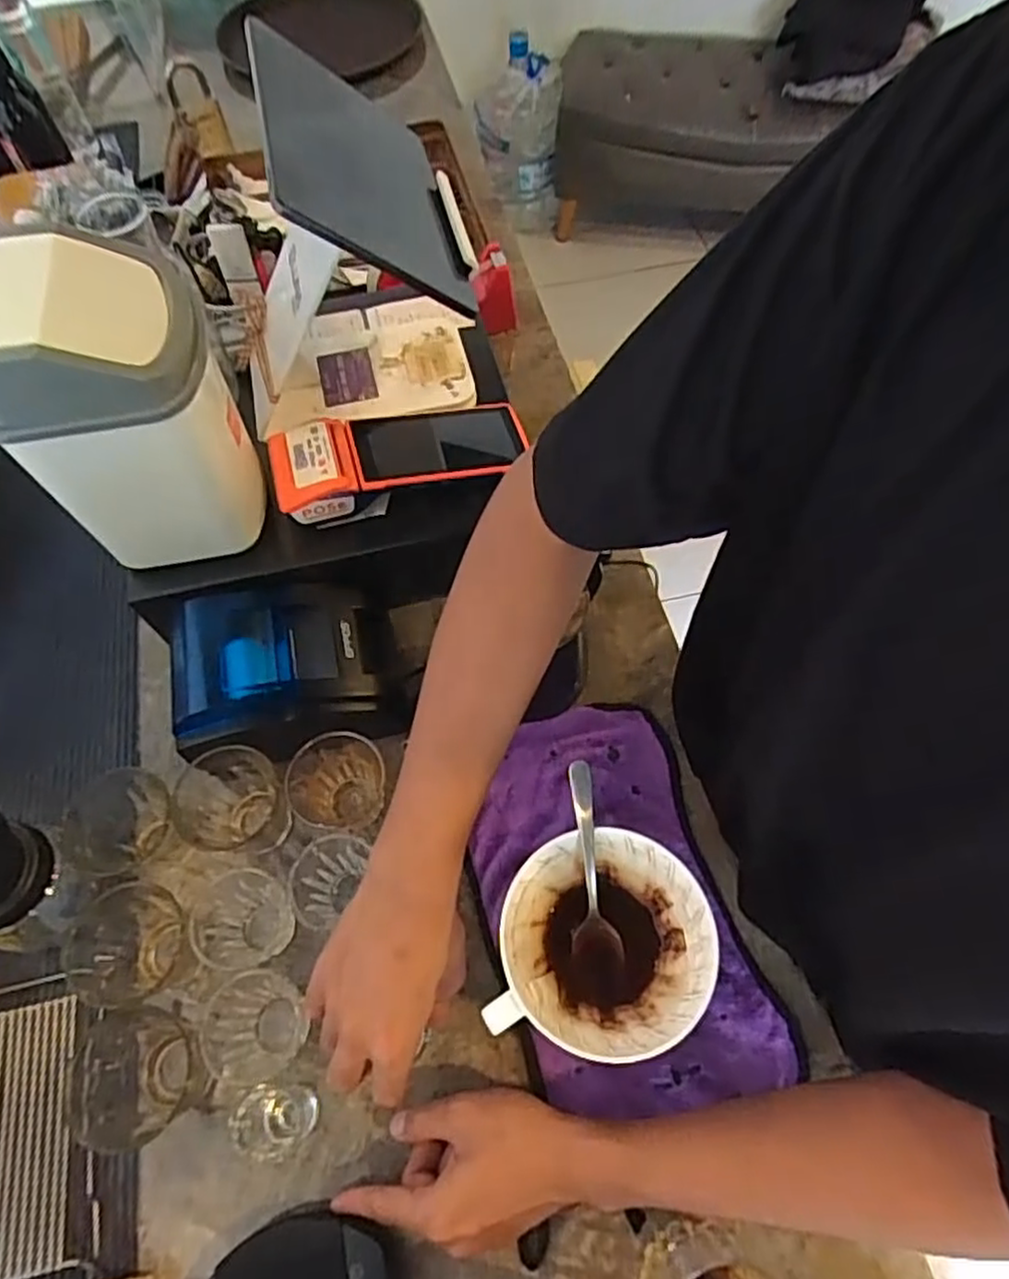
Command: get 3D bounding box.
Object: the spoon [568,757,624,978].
[{"bbox_3d":[0.050,0.133,0.411,0.026,0.014,0.123,-5,95,-4],"label":"spoon"}]

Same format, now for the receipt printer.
[{"bbox_3d":[-0.181,0.025,0.599,0.169,0.102,0.143,-14,62,-6],"label":"receipt printer"}]

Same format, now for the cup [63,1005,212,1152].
[{"bbox_3d":[-0.242,0.292,0.479,0.077,0.087,0.072,-1,62,1],"label":"cup"}]

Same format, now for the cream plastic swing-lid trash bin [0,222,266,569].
[{"bbox_3d":[-0.269,-0.169,0.520,0.143,0.211,0.131,-8,62,-3],"label":"cream plastic swing-lid trash bin"}]

